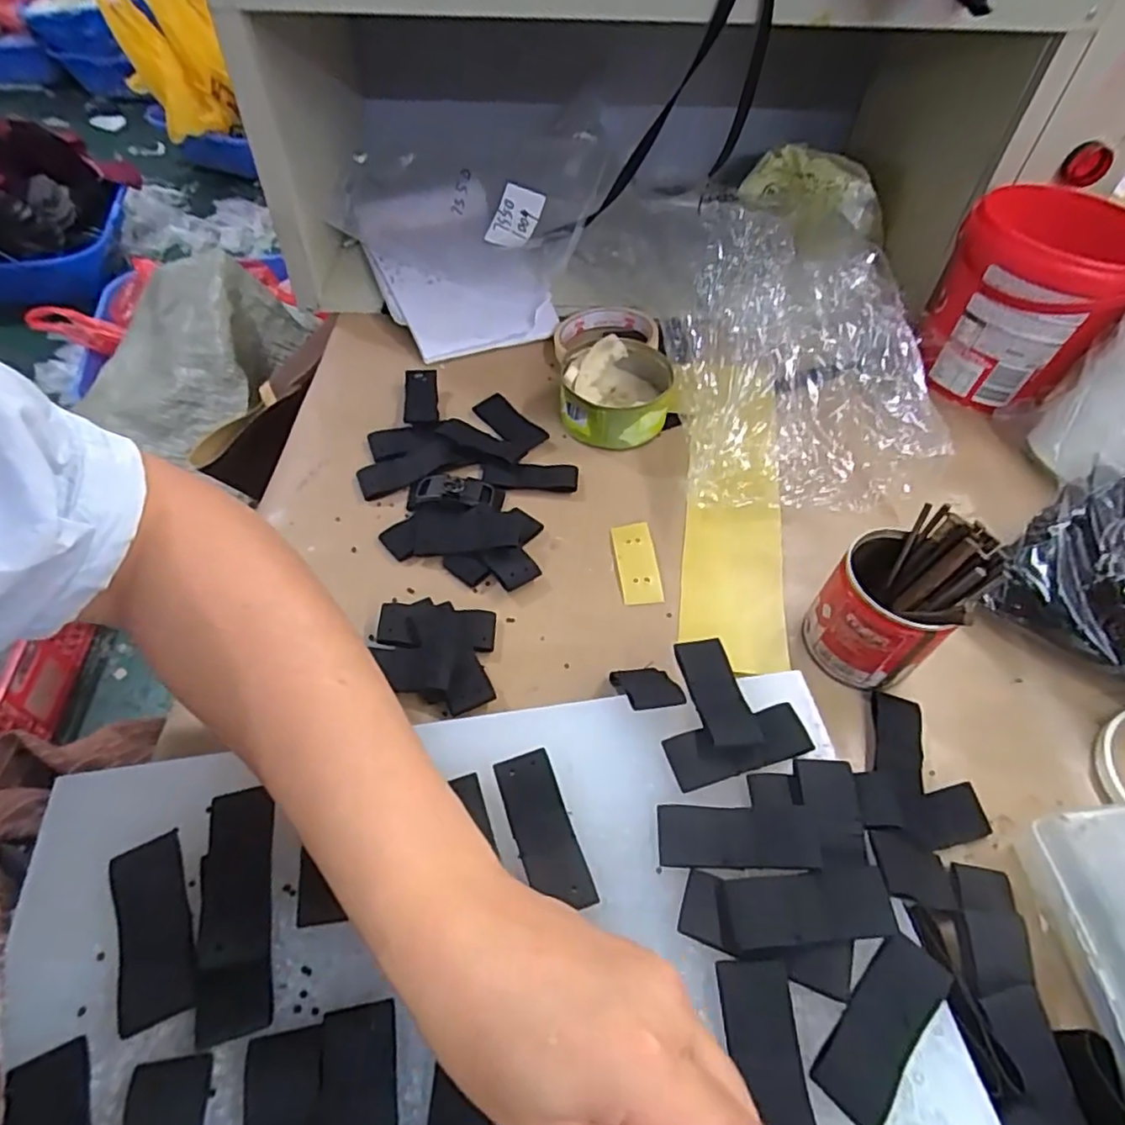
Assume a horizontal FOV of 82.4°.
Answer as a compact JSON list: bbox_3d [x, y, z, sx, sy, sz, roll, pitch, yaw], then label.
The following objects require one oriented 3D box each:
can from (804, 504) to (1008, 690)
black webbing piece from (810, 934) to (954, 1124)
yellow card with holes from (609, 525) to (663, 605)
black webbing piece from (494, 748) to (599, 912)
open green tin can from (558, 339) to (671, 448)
[{"bbox_3d":[0.178,0.021,0.350,0.060,0.086,0.067,36,59,22],"label":"can"},{"bbox_3d":[0.120,0.173,0.240,0.026,0.006,0.064,38,60,23],"label":"black webbing piece"},{"bbox_3d":[0.047,0.000,0.408,0.026,0.005,0.059,-2,58,-8],"label":"yellow card with holes"},{"bbox_3d":[-0.009,0.116,0.279,0.025,0.004,0.065,-16,55,-14],"label":"black webbing piece"},{"bbox_3d":[0.040,-0.131,0.486,0.083,0.037,0.090,11,53,5],"label":"open green tin can"}]

